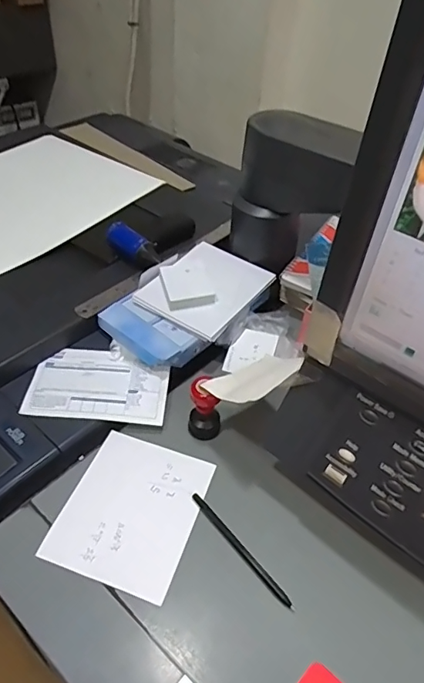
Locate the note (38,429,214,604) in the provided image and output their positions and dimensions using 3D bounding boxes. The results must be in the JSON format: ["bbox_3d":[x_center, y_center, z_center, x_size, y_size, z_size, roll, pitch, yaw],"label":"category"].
[{"bbox_3d":[-0.080,0.169,0.494,0.126,0.007,0.149,15,45,11],"label":"note"}]

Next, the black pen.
[{"bbox_3d":[0.026,0.197,0.464,0.011,0.006,0.138,-29,53,-30],"label":"black pen"}]

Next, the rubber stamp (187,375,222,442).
[{"bbox_3d":[-0.007,0.074,0.542,0.038,0.071,0.032,5,44,1],"label":"rubber stamp"}]

